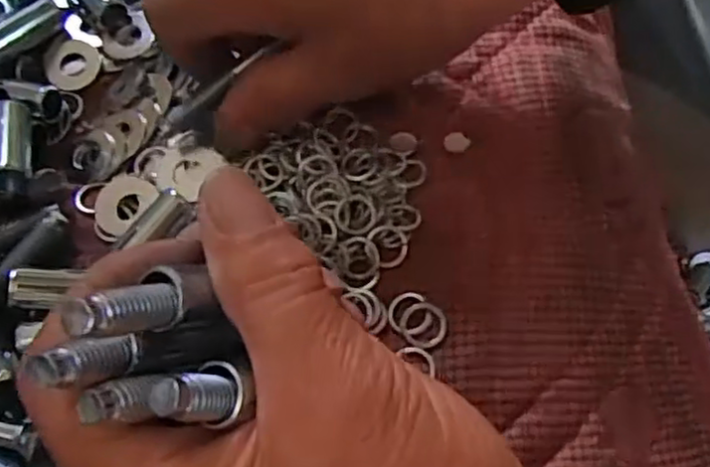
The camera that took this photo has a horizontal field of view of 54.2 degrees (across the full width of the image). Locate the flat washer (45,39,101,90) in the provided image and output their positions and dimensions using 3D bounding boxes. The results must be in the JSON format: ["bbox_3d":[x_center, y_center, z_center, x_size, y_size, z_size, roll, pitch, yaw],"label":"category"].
[{"bbox_3d":[-0.111,-0.067,0.272,0.021,0.005,0.021,0,66,1],"label":"flat washer"}]

